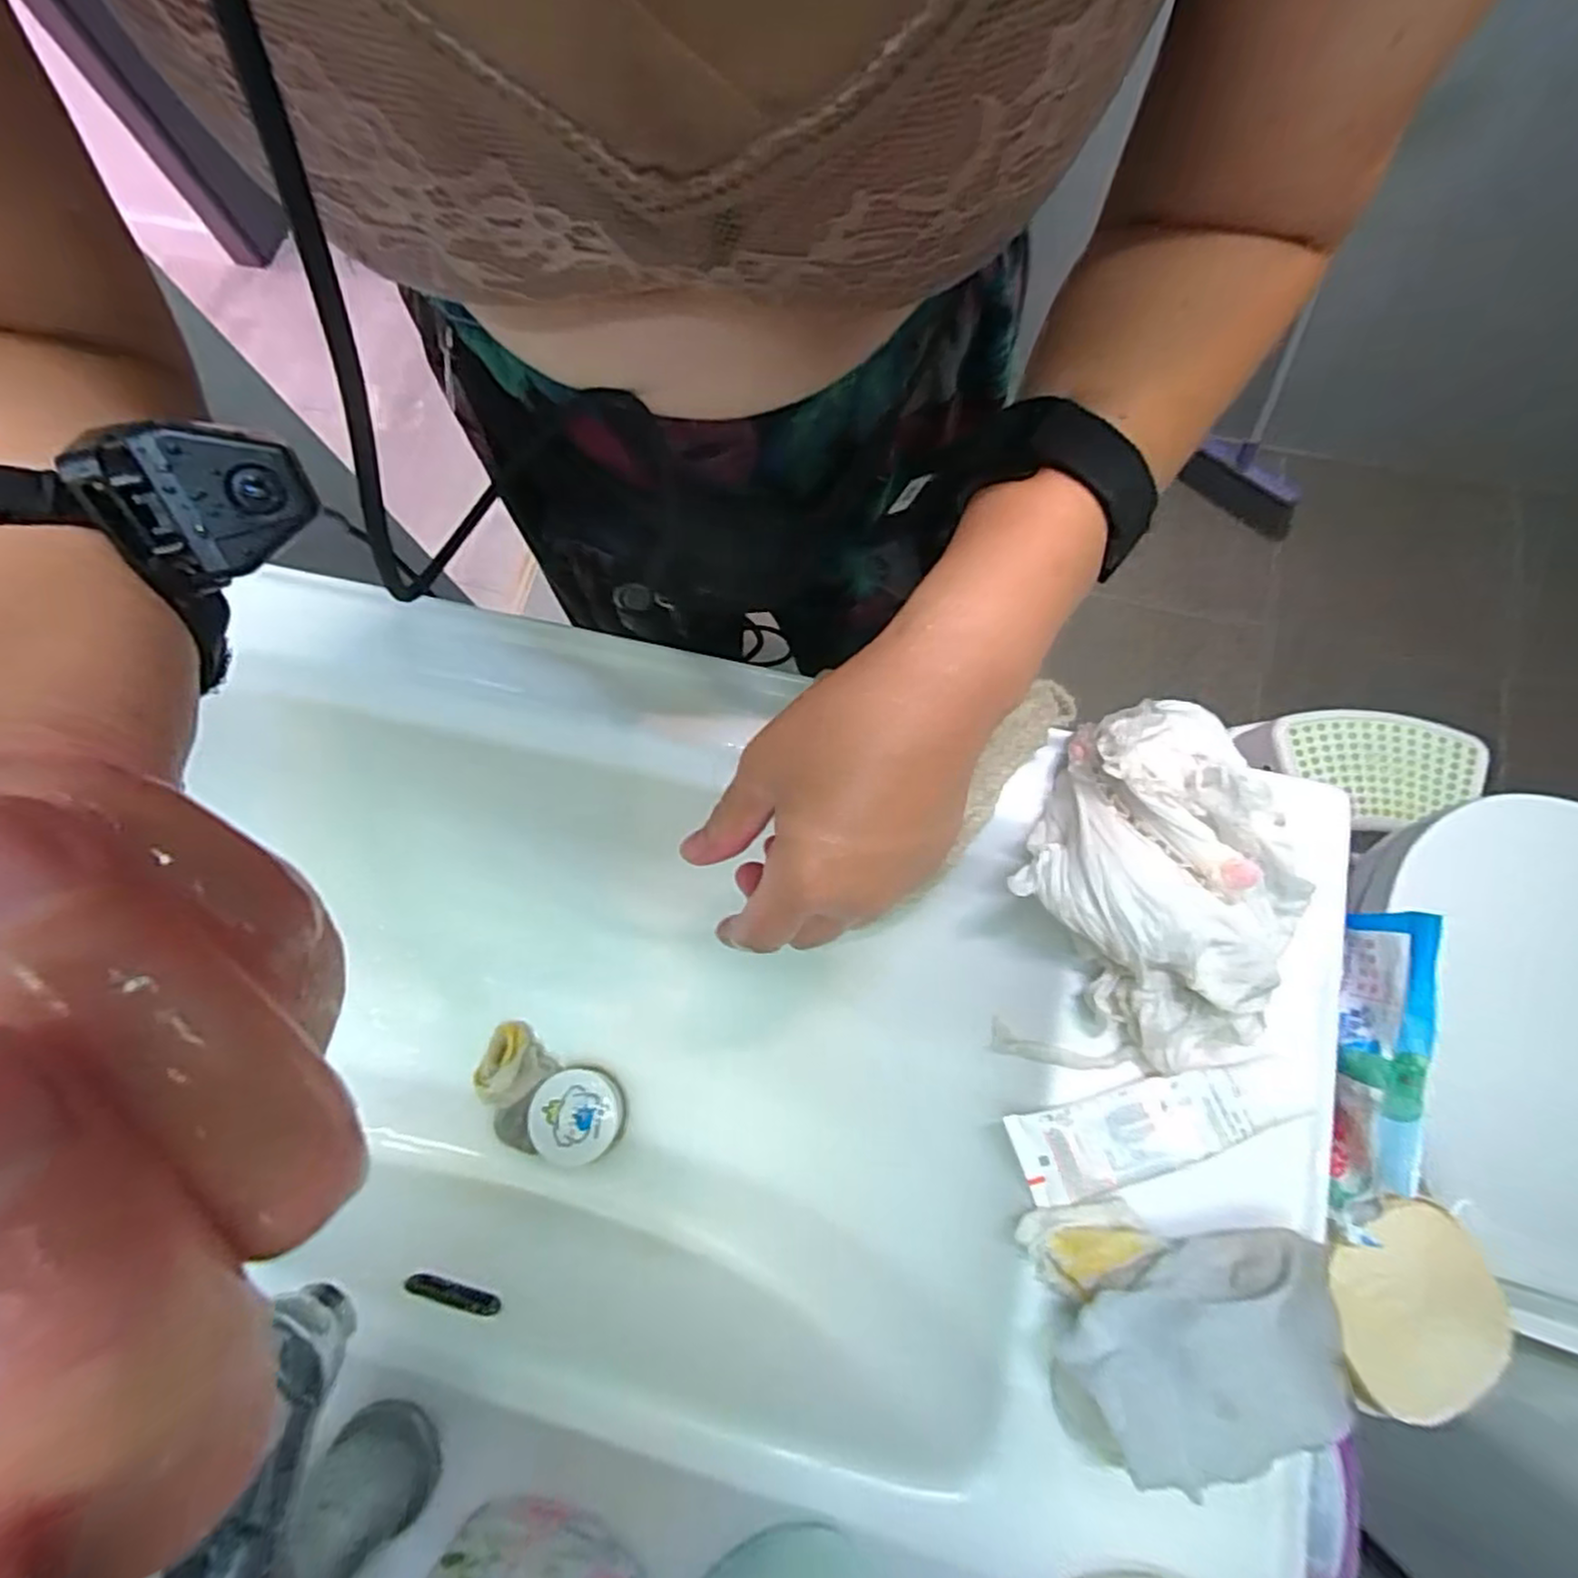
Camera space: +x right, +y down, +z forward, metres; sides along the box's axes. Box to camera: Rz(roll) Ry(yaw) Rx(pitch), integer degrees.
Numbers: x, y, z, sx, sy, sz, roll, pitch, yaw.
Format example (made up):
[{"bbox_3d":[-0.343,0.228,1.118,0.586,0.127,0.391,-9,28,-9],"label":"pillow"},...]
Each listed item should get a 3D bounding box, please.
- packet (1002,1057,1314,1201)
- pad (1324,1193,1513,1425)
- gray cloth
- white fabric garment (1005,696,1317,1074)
[{"bbox_3d":[0.176,0.161,0.343,0.133,0.014,0.039,-22,74,9],"label":"packet"},{"bbox_3d":[0.291,0.242,0.333,0.065,0.017,0.087,2,74,2],"label":"pad"},{"bbox_3d":[0.170,0.225,0.286,0.107,0.028,0.062,-16,74,-3],"label":"gray cloth"},{"bbox_3d":[0.181,0.046,0.339,0.103,0.074,0.161,-26,74,-6],"label":"white fabric garment"}]

